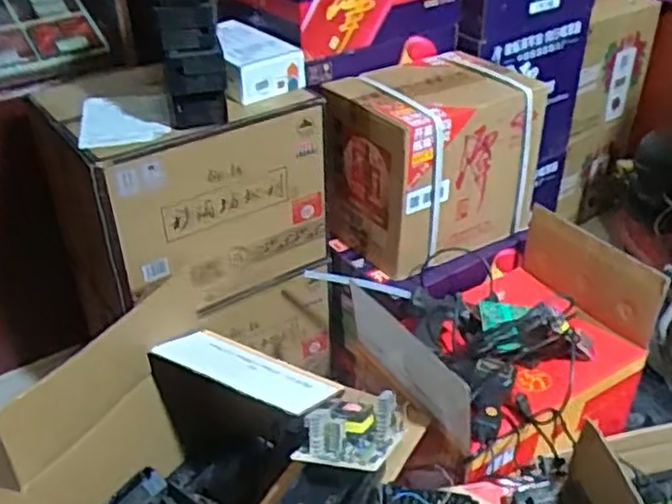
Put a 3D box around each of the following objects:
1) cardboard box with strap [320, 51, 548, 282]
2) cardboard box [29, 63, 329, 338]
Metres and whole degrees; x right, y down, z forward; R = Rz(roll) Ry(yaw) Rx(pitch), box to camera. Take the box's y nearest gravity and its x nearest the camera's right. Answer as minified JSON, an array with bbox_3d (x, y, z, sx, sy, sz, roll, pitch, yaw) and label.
[{"bbox_3d":[0.173,-0.156,1.277,0.336,0.302,0.229,-25,41,-30],"label":"cardboard box with strap"},{"bbox_3d":[-0.239,-0.115,1.191,0.380,0.331,0.260,-21,39,-26],"label":"cardboard box"}]

